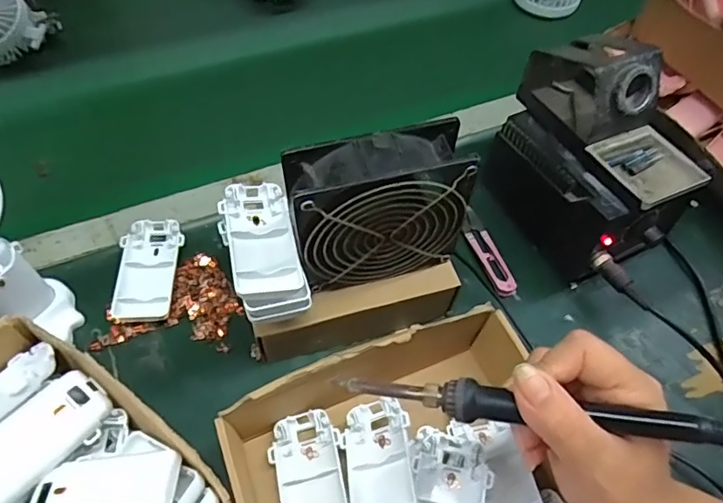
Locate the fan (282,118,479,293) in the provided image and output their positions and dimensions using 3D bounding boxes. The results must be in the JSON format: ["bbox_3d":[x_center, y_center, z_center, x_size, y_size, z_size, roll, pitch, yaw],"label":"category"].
[{"bbox_3d":[0.010,-0.028,0.374,0.117,0.113,0.044,-12,58,-12],"label":"fan"}]

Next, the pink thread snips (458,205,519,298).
[{"bbox_3d":[0.116,-0.004,0.494,0.023,0.014,0.104,-13,58,-12],"label":"pink thread snips"}]

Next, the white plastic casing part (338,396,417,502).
[{"bbox_3d":[0.012,0.145,0.356,0.047,0.012,0.096,-19,39,12],"label":"white plastic casing part"}]

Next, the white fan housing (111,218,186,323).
[{"bbox_3d":[-0.182,0.016,0.458,0.049,0.016,0.095,-3,57,-6],"label":"white fan housing"}]

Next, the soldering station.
[{"bbox_3d":[0.201,-0.086,0.467,0.110,0.154,0.177,-27,62,-20],"label":"soldering station"}]

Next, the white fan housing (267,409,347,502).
[{"bbox_3d":[-0.035,0.160,0.368,0.047,0.014,0.095,-11,58,-11],"label":"white fan housing"}]

